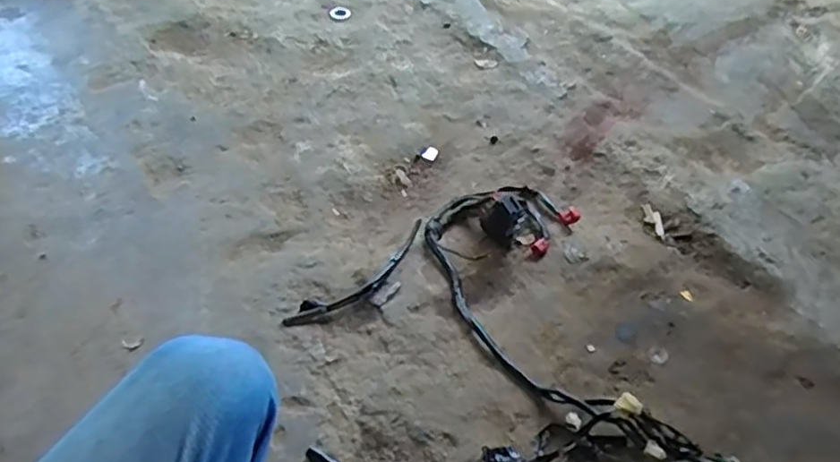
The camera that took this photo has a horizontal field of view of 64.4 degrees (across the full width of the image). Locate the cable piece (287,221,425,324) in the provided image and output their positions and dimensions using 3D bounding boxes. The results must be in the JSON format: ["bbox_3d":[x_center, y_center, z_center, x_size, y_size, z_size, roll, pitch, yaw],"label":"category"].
[{"bbox_3d":[-0.082,0.069,0.994,0.047,0.011,0.274,38,57,25],"label":"cable piece"}]

